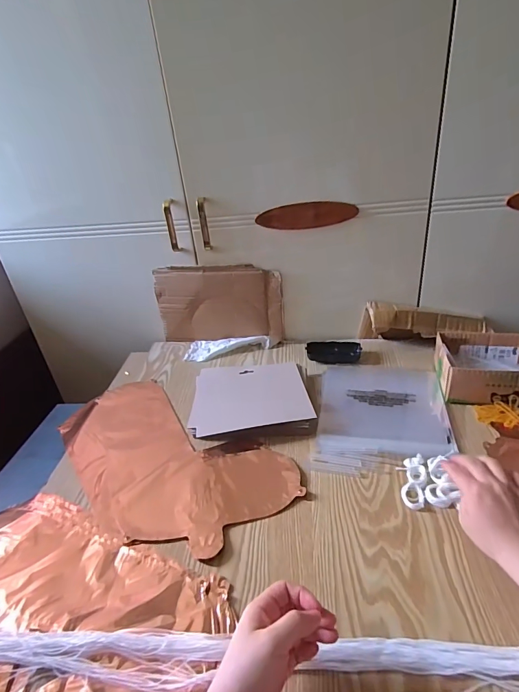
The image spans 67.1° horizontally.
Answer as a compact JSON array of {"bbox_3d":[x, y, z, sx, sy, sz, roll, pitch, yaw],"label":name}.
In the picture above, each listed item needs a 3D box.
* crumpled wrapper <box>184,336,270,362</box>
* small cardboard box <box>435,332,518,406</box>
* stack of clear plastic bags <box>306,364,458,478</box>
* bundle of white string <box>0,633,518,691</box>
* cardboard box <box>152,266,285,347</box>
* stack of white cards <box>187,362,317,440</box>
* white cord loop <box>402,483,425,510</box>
[{"bbox_3d":[-0.070,0.004,0.850,0.179,0.021,0.074,-1,31,8],"label":"crumpled wrapper"},{"bbox_3d":[0.407,0.036,0.670,0.181,0.063,0.135,3,32,15],"label":"small cardboard box"},{"bbox_3d":[0.210,0.110,0.668,0.209,0.010,0.281,3,32,14],"label":"stack of clear plastic bags"},{"bbox_3d":[0.064,0.293,0.360,0.784,0.020,0.041,-3,31,5],"label":"bundle of white string"},{"bbox_3d":[-0.086,-0.087,0.851,0.268,0.175,0.025,-1,31,8],"label":"cardboard box"},{"bbox_3d":[-0.013,0.090,0.675,0.195,0.029,0.154,-5,31,1],"label":"stack of white cards"},{"bbox_3d":[0.200,0.195,0.510,0.027,0.005,0.037,0,31,10],"label":"white cord loop"}]

